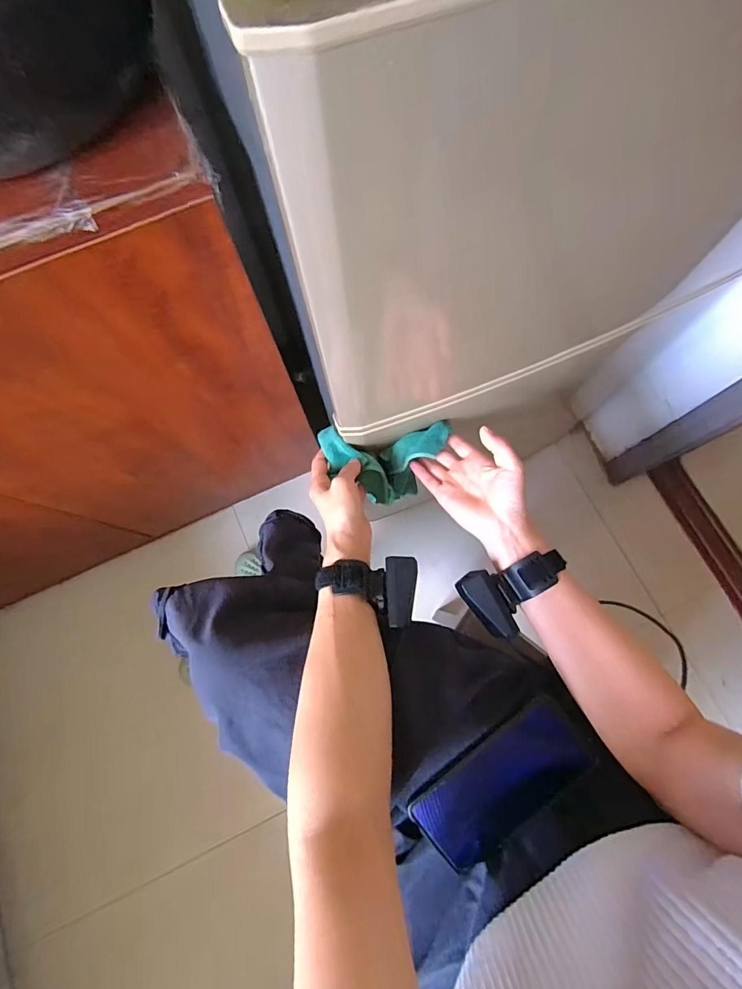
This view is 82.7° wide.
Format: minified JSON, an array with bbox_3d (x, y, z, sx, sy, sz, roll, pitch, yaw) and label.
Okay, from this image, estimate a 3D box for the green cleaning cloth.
[{"bbox_3d":[0.020,-0.032,0.535,0.151,0.100,0.084,-4,76,0],"label":"green cleaning cloth"}]

